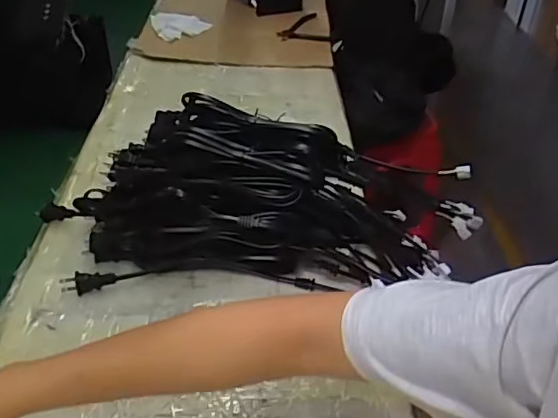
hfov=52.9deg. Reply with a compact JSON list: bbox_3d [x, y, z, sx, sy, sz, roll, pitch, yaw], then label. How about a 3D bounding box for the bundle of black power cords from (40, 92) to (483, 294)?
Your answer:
[{"bbox_3d":[-0.023,-0.015,0.660,0.498,0.138,0.202,0,38,-3],"label":"bundle of black power cords"}]

